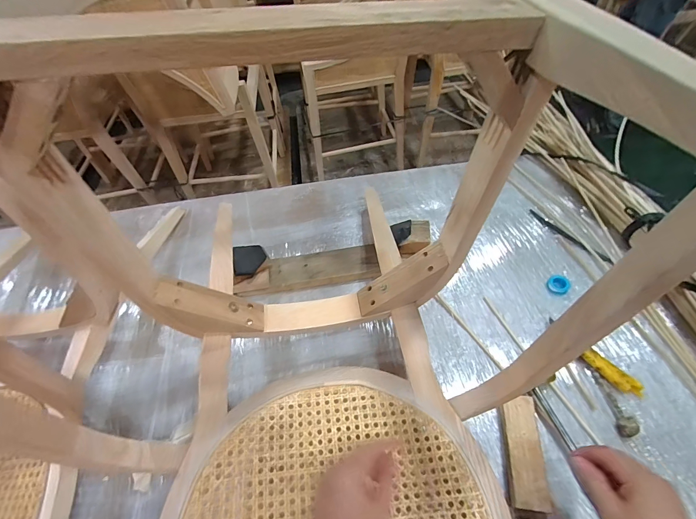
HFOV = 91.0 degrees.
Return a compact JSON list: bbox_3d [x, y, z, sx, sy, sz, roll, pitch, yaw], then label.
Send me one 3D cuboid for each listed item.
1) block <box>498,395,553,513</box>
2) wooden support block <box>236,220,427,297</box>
[{"bbox_3d":[0.282,0.306,0.552,0.054,0.024,0.158,5,53,9],"label":"block"},{"bbox_3d":[-0.034,-0.008,0.794,0.446,0.093,0.096,-7,52,-1],"label":"wooden support block"}]

